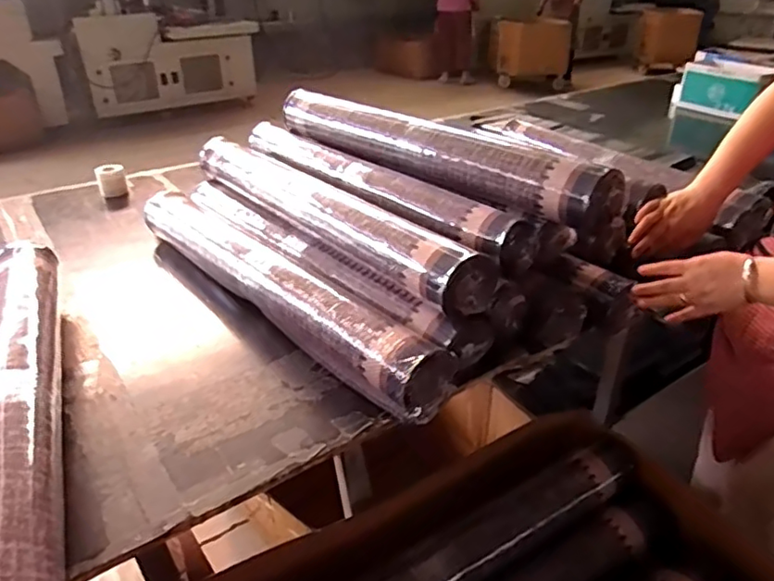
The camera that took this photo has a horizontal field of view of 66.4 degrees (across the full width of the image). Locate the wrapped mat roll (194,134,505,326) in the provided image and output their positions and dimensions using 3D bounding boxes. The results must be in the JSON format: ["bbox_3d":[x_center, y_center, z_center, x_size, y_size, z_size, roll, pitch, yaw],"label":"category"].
[{"bbox_3d":[-0.116,-0.155,1.067,0.114,0.089,0.773,-22,37,-33],"label":"wrapped mat roll"}]

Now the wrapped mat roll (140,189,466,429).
[{"bbox_3d":[-0.194,-0.022,1.001,0.106,0.087,0.795,-24,39,-35],"label":"wrapped mat roll"}]

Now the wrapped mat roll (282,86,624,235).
[{"bbox_3d":[0.063,-0.271,1.101,0.080,0.097,0.766,-26,40,-37],"label":"wrapped mat roll"}]

